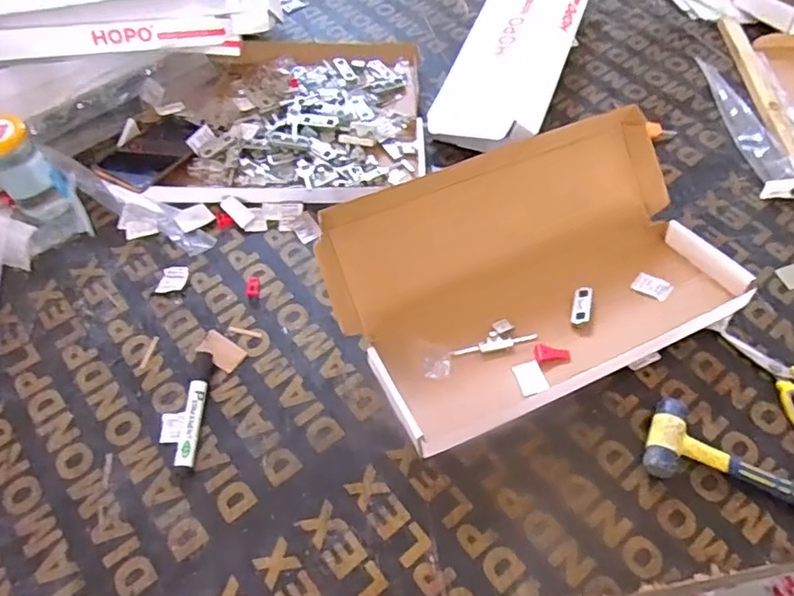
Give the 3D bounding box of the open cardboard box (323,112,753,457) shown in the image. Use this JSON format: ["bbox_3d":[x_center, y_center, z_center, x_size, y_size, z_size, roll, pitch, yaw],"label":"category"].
[{"bbox_3d":[0.150,-0.035,0.647,0.422,0.092,0.271,-23,62,-14],"label":"open cardboard box"}]

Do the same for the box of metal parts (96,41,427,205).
[{"bbox_3d":[-0.180,-0.264,0.837,0.433,0.046,0.341,-3,59,-2],"label":"box of metal parts"}]

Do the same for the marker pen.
[{"bbox_3d":[-0.209,0.114,0.592,0.020,0.016,0.133,0,59,-1],"label":"marker pen"}]

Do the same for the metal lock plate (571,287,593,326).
[{"bbox_3d":[0.211,0.008,0.654,0.020,0.008,0.050,14,60,8],"label":"metal lock plate"}]

